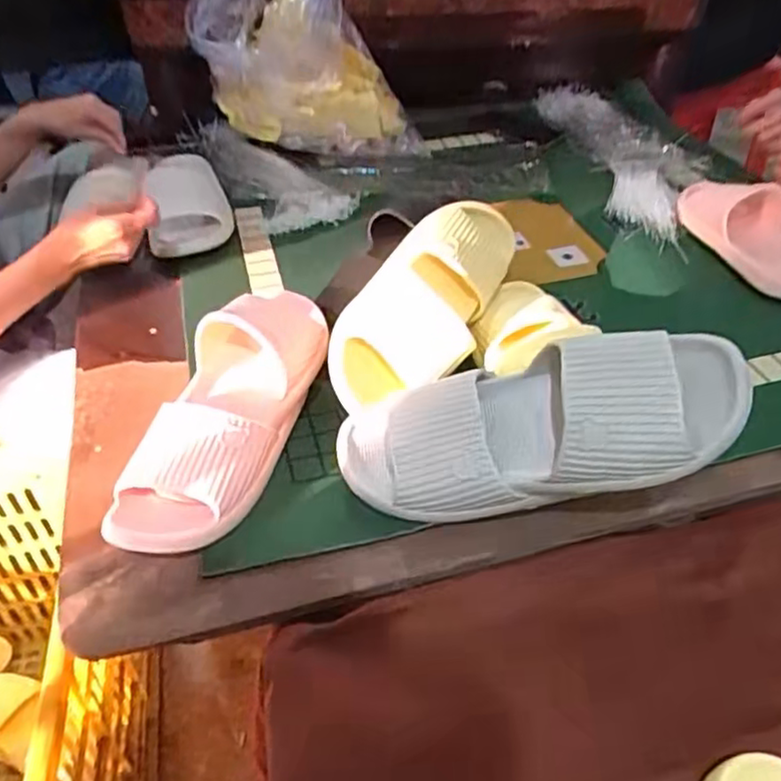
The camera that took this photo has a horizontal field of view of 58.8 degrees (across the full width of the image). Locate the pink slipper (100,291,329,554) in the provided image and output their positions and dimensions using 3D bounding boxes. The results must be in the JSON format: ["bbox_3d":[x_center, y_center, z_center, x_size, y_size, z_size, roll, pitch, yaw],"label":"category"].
[{"bbox_3d":[-0.141,0.014,0.626,0.107,0.092,0.305,11,43,13],"label":"pink slipper"}]

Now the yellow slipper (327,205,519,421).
[{"bbox_3d":[0.037,-0.078,0.719,0.110,0.107,0.303,18,45,20],"label":"yellow slipper"}]

